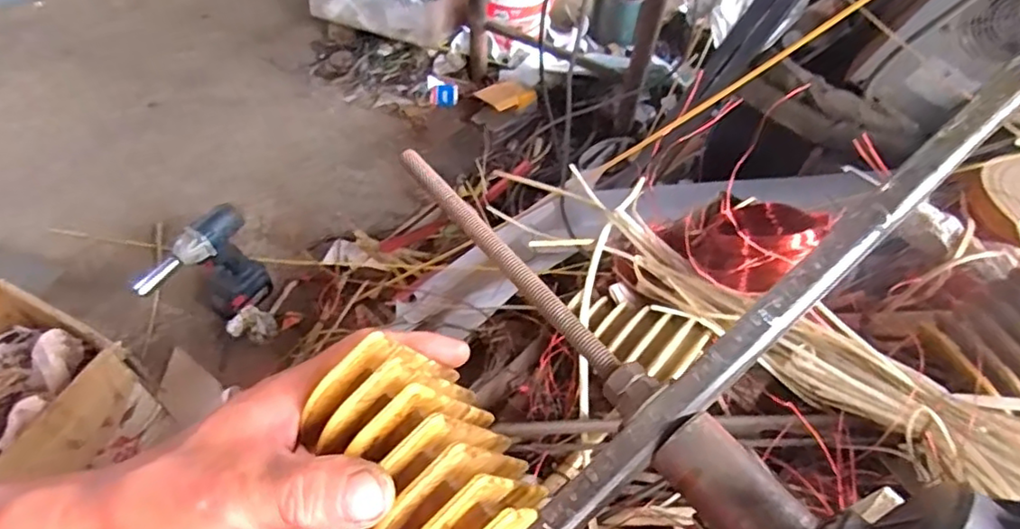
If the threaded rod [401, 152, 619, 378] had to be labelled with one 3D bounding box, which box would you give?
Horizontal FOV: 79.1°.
[{"bbox_3d":[-0.006,-0.005,0.272,0.010,0.009,0.147,-31,60,-23],"label":"threaded rod"}]

